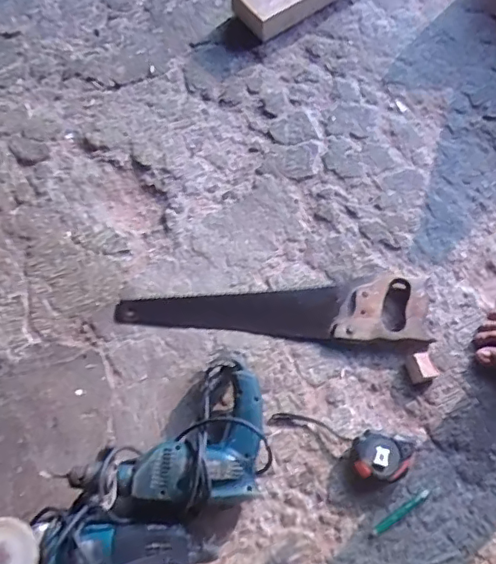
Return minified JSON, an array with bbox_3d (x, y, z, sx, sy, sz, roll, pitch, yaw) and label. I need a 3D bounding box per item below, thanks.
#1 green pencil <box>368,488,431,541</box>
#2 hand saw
[{"bbox_3d":[0.221,0.338,0.825,0.114,0.006,0.012,-31,68,-13],"label":"green pencil"},{"bbox_3d":[0.043,0.050,0.947,0.509,0.018,0.109,-3,65,-1],"label":"hand saw"}]

